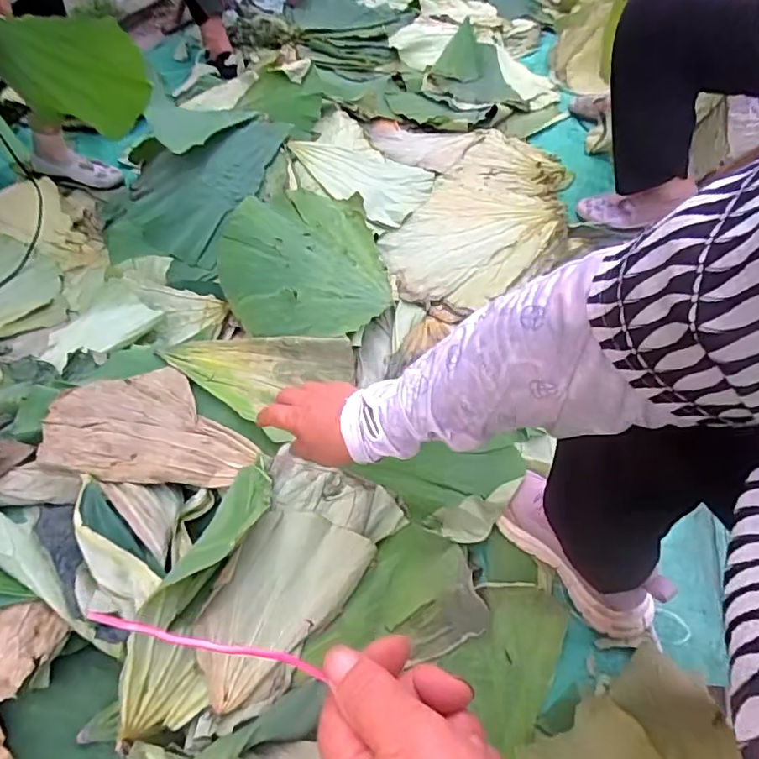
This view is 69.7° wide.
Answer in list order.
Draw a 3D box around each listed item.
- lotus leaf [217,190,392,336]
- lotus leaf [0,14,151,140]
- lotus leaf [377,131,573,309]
[{"bbox_3d":[-0.133,-0.231,0.965,0.281,0.123,0.396,-6,49,-5],"label":"lotus leaf"},{"bbox_3d":[-0.525,-0.512,0.935,0.249,0.268,0.014,4,75,-9],"label":"lotus leaf"},{"bbox_3d":[0.250,-0.381,1.170,0.316,0.040,0.691,22,53,18],"label":"lotus leaf"}]

